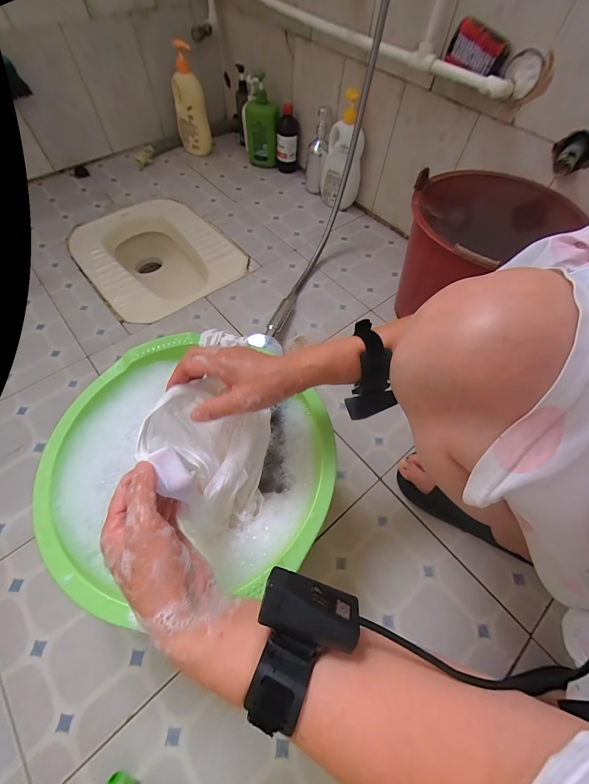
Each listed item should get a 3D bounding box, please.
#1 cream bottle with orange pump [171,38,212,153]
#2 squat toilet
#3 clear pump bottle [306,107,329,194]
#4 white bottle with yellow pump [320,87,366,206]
[{"bbox_3d":[-0.340,-0.927,0.992,0.104,0.267,0.097,-13,64,-7],"label":"cream bottle with orange pump"},{"bbox_3d":[-0.413,-0.374,0.941,0.374,0.181,0.460,-38,68,-21],"label":"squat toilet"},{"bbox_3d":[0.070,-0.725,0.936,0.058,0.205,0.057,1,60,-2],"label":"clear pump bottle"},{"bbox_3d":[0.138,-0.680,0.885,0.086,0.265,0.100,-31,66,-18],"label":"white bottle with yellow pump"}]

